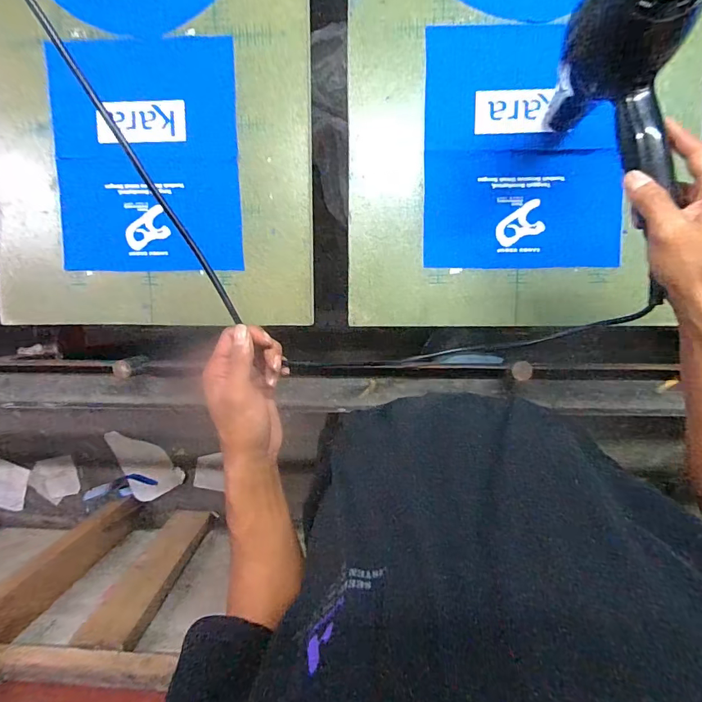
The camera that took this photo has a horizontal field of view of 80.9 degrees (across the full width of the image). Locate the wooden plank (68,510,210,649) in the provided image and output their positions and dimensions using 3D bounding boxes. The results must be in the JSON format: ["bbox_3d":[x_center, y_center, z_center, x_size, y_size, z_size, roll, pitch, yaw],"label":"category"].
[{"bbox_3d":[-0.525,0.589,1.088,0.127,0.412,0.042,29,114,-2],"label":"wooden plank"}]

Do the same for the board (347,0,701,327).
[{"bbox_3d":[0.215,-0.355,0.519,0.435,0.011,0.640,0,96,4],"label":"board"}]

